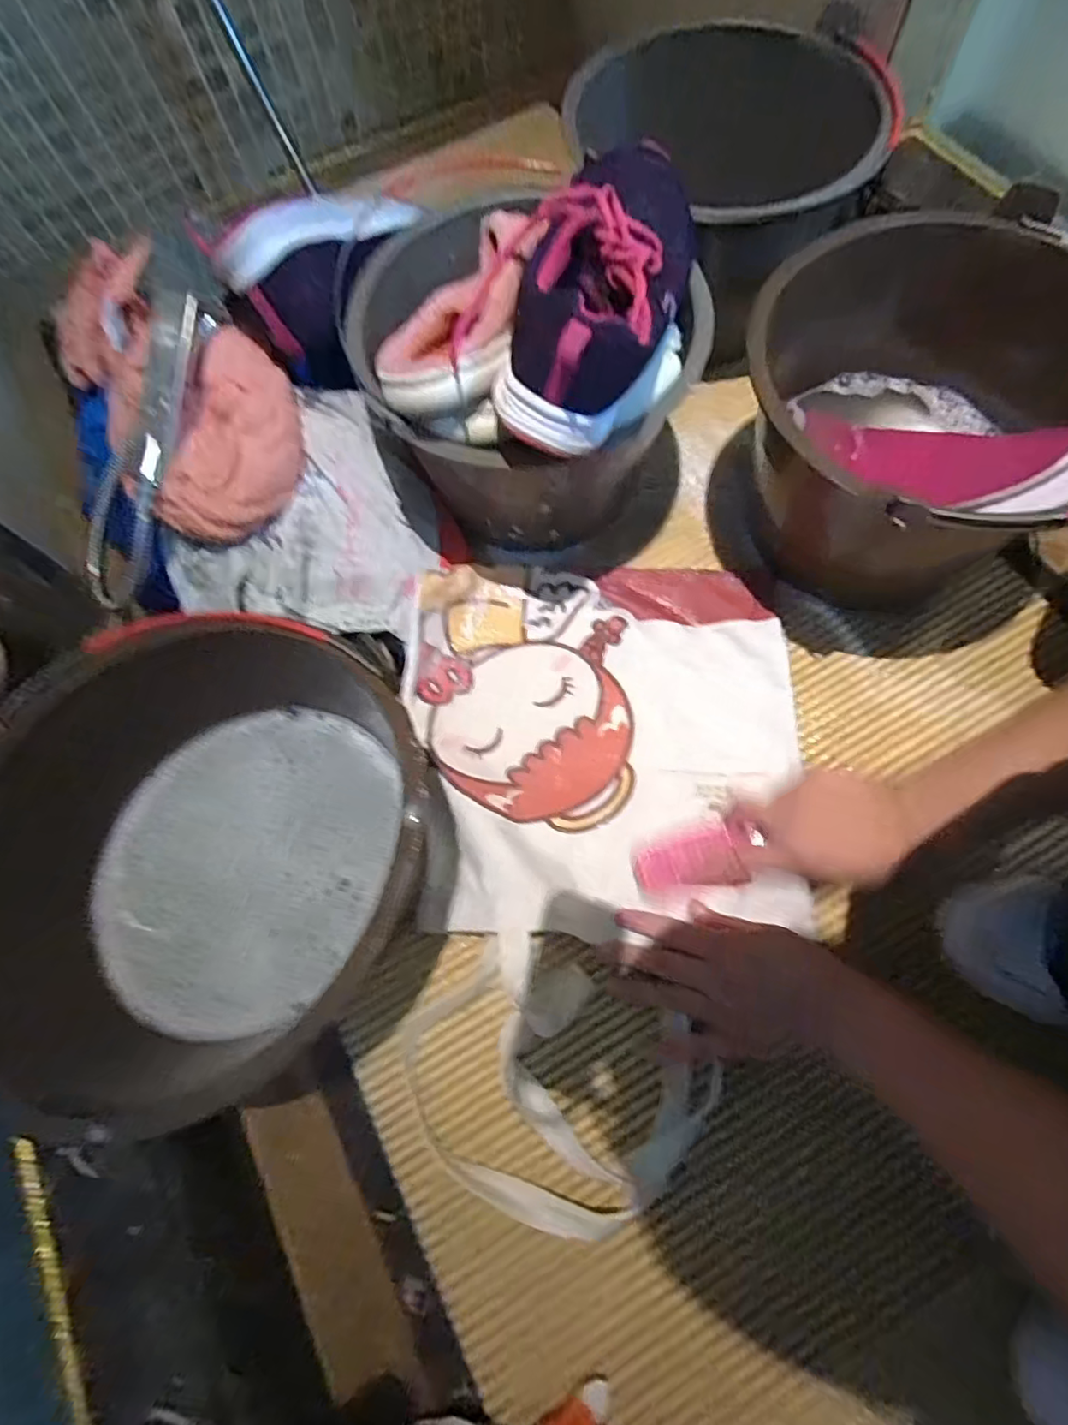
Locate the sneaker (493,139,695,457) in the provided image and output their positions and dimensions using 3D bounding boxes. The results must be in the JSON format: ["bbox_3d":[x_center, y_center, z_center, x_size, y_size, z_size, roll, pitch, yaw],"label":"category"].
[{"bbox_3d":[0.049,-0.289,0.404,0.112,0.093,0.259,9,72,7],"label":"sneaker"}]

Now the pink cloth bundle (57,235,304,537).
[{"bbox_3d":[-0.322,-0.280,0.525,0.309,0.074,0.154,43,79,16],"label":"pink cloth bundle"}]

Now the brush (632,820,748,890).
[{"bbox_3d":[0.120,0.111,0.468,0.082,0.028,0.046,-6,71,0],"label":"brush"}]

